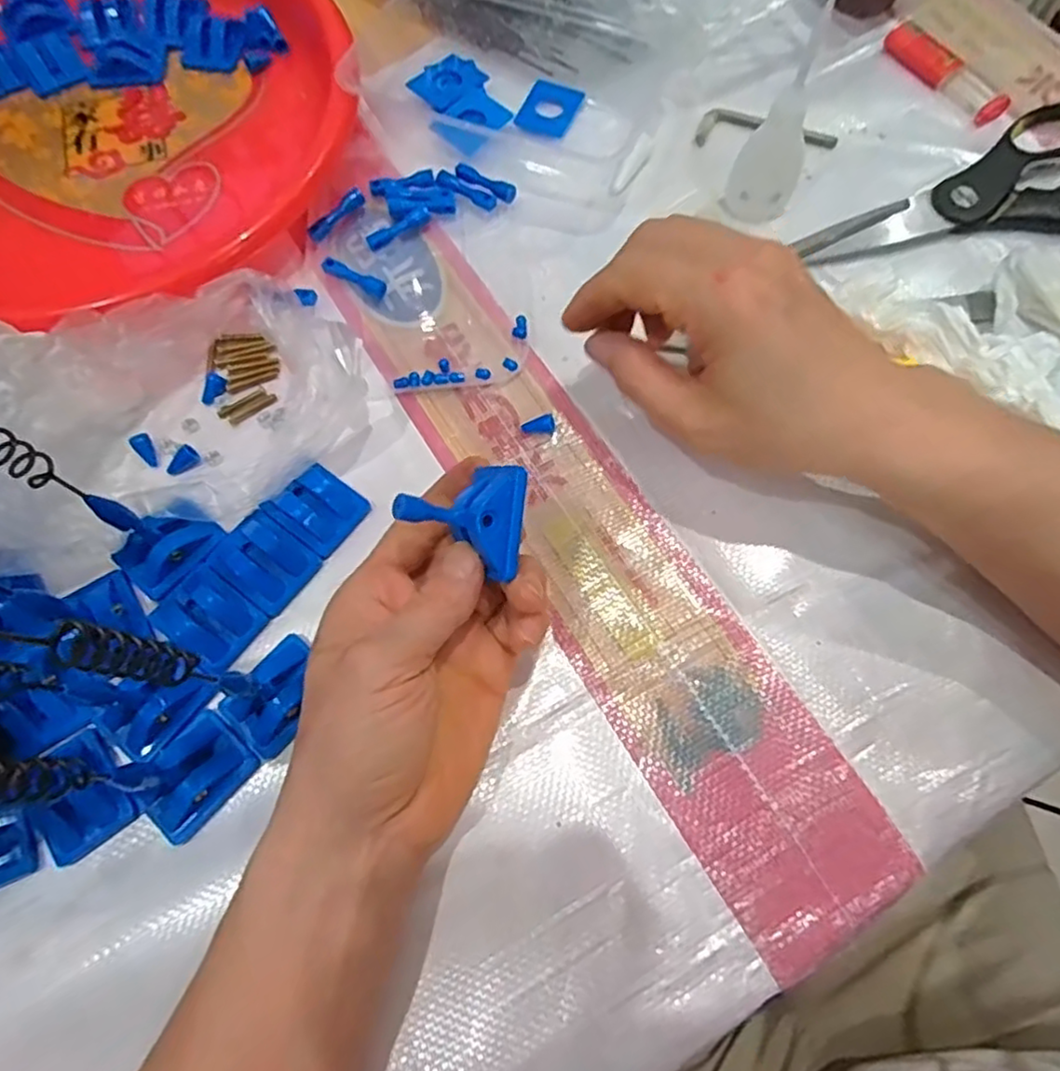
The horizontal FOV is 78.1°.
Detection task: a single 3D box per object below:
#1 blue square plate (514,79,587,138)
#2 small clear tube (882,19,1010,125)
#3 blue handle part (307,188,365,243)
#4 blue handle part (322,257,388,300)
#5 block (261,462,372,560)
[{"bbox_3d":[0.012,-0.255,0.391,0.033,0.004,0.040,23,73,8],"label":"blue square plate"},{"bbox_3d":[0.245,-0.276,0.388,0.018,0.013,0.082,-37,75,-11],"label":"small clear tube"},{"bbox_3d":[-0.107,-0.177,0.362,0.037,0.008,0.008,-42,75,0],"label":"blue handle part"},{"bbox_3d":[-0.094,-0.137,0.351,0.039,0.010,0.009,31,74,10],"label":"blue handle part"},{"bbox_3d":[-0.099,-0.013,0.308,0.035,0.012,0.034,38,76,12],"label":"block"}]

